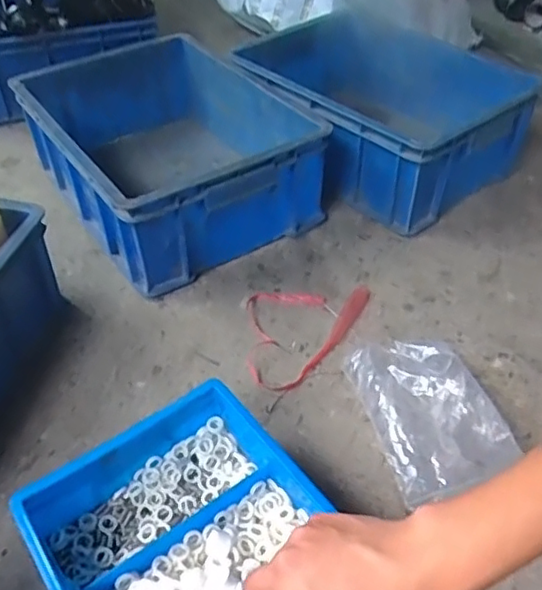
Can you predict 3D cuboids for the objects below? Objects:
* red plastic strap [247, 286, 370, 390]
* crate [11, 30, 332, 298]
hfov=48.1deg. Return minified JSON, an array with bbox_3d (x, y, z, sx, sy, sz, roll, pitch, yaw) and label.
[{"bbox_3d":[0.048,0.045,0.713,0.148,0.005,0.155,-2,44,0],"label":"red plastic strap"},{"bbox_3d":[-0.153,-0.217,0.888,0.300,0.149,0.431,-25,49,-23],"label":"crate"}]

